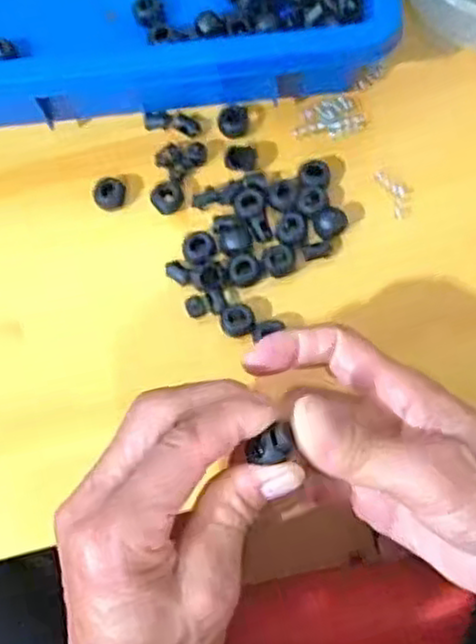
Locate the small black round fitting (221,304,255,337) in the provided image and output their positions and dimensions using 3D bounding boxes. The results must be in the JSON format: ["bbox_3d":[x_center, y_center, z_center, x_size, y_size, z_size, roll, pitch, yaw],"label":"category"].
[{"bbox_3d":[0.000,-0.001,0.358,0.016,0.006,0.015,0,74,2],"label":"small black round fitting"}]

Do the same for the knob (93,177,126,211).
[{"bbox_3d":[-0.067,-0.067,0.380,0.016,0.011,0.013,-19,74,-4],"label":"knob"}]

